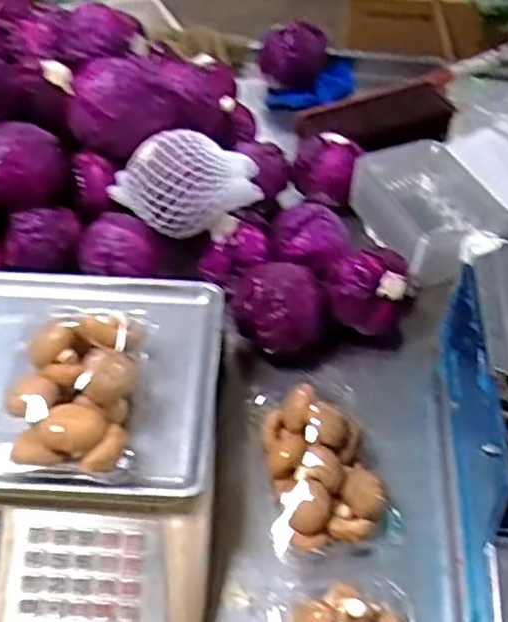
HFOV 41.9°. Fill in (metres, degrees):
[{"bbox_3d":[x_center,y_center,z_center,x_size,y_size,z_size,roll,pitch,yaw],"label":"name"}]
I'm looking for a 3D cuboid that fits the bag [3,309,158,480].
[{"bbox_3d":[-0.157,0.064,0.595,0.107,0.056,0.164,2,50,0],"label":"bag"}]

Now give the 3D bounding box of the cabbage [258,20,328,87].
[{"bbox_3d":[0.077,-0.518,1.338,0.122,0.125,0.101,0,50,-2],"label":"cabbage"}]

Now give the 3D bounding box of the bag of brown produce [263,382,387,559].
[{"bbox_3d":[0.069,0.151,0.670,0.113,0.047,0.161,-1,50,-3],"label":"bag of brown produce"}]

